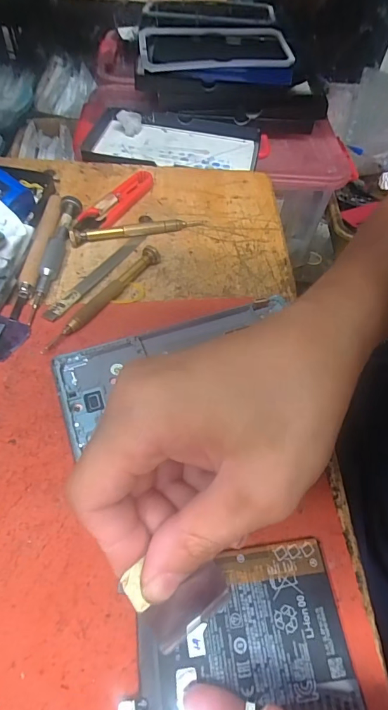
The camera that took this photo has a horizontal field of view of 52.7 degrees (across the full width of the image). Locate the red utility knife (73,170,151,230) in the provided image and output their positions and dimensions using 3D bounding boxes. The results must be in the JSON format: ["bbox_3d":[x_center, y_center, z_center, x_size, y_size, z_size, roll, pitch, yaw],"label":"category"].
[{"bbox_3d":[-0.067,-0.130,0.329,0.025,0.012,0.083,26,57,12],"label":"red utility knife"}]

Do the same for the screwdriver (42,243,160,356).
[{"bbox_3d":[-0.060,-0.040,0.267,0.009,0.010,0.110,31,58,15],"label":"screwdriver"}]

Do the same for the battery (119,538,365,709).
[{"bbox_3d":[0.019,0.119,0.167,0.089,0.006,0.063,-4,56,-7],"label":"battery"}]

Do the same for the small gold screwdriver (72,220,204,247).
[{"bbox_3d":[-0.043,-0.102,0.314,0.108,0.011,0.011,-12,58,-14],"label":"small gold screwdriver"}]

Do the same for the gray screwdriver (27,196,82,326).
[{"bbox_3d":[-0.101,-0.073,0.283,0.015,0.014,0.117,4,55,-3],"label":"gray screwdriver"}]

